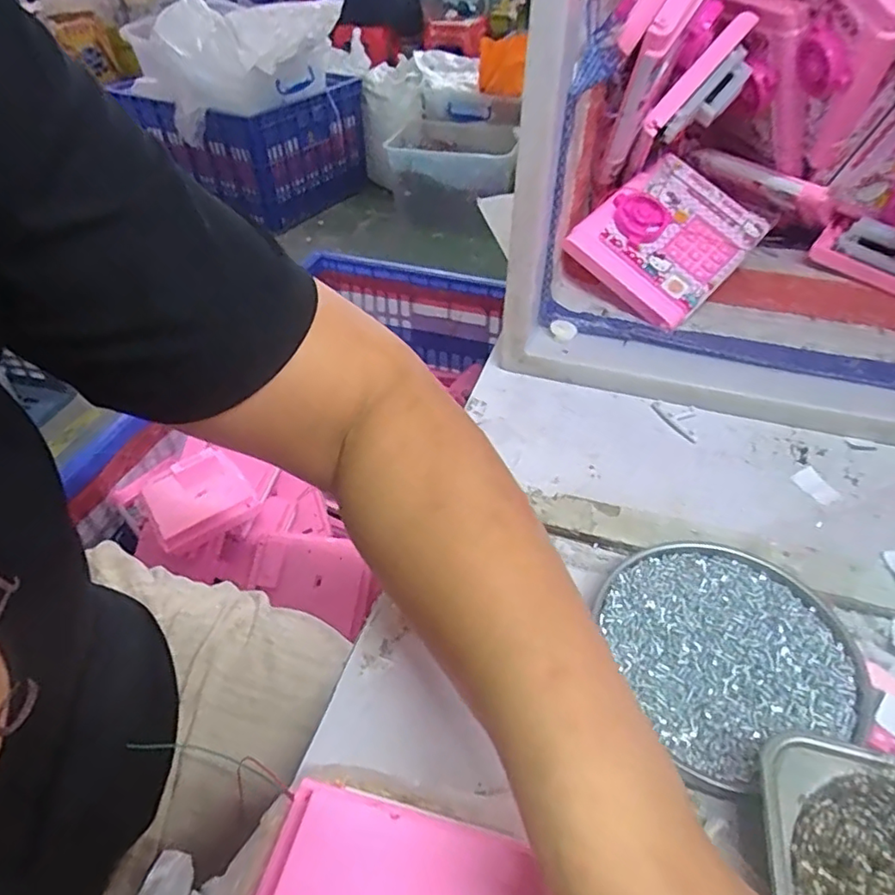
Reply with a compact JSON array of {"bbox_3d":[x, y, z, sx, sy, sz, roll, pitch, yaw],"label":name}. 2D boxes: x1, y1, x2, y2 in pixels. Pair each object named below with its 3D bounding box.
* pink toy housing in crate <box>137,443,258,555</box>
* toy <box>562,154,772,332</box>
[{"bbox_3d":[-0.342,0.066,0.807,0.127,0.027,0.146,-27,50,-24],"label":"pink toy housing in crate"},{"bbox_3d":[0.209,-0.201,0.555,0.128,0.024,0.158,44,73,9],"label":"toy"}]

